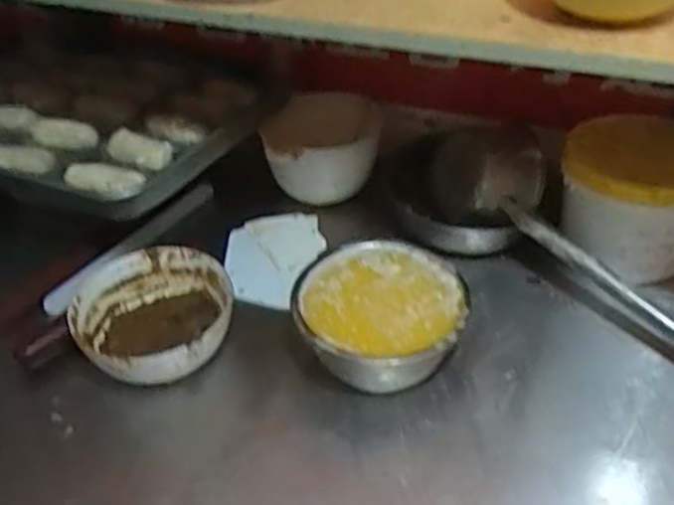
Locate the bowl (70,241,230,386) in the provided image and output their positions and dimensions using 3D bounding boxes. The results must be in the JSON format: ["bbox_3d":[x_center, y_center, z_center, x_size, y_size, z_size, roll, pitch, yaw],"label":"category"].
[{"bbox_3d":[-0.214,0.085,0.812,0.169,0.098,0.193,-6,40,-6],"label":"bowl"}]

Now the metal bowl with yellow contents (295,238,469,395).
[{"bbox_3d":[0.051,0.076,0.794,0.179,0.098,0.185,0,39,0],"label":"metal bowl with yellow contents"}]

